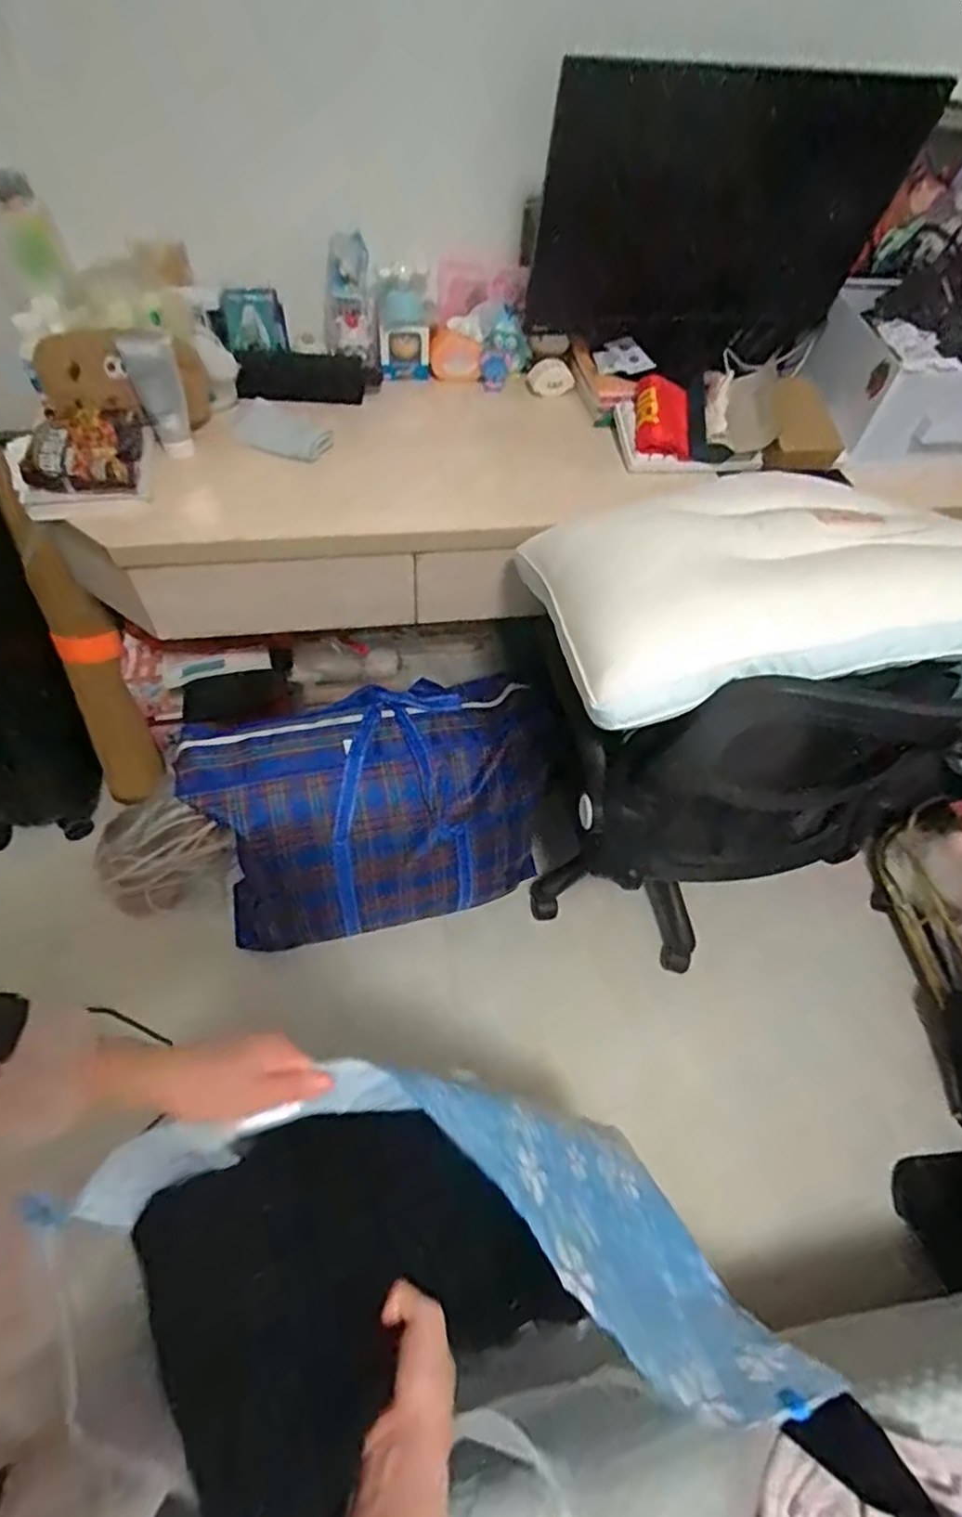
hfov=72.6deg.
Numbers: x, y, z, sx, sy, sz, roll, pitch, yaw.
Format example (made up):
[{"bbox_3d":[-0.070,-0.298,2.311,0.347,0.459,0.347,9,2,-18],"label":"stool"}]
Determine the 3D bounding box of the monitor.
[{"bbox_3d":[0.339,-0.781,0.965,0.537,0.319,0.059,-8,58,-9],"label":"monitor"}]

